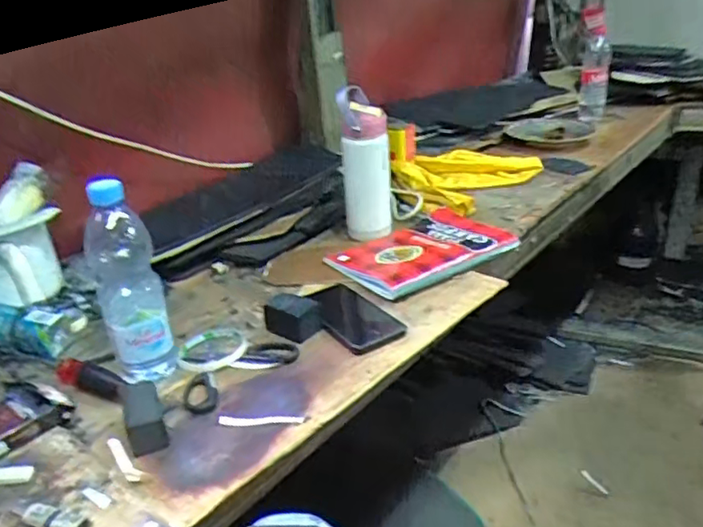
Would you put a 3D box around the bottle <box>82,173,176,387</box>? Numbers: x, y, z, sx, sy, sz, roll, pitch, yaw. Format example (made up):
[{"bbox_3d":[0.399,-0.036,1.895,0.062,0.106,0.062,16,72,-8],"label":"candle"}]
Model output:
[{"bbox_3d":[-0.241,0.026,0.657,0.067,0.221,0.058,-14,30,-19],"label":"bottle"}]

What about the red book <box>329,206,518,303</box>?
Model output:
[{"bbox_3d":[0.111,-0.027,0.930,0.250,0.019,0.179,-20,32,-29],"label":"red book"}]

